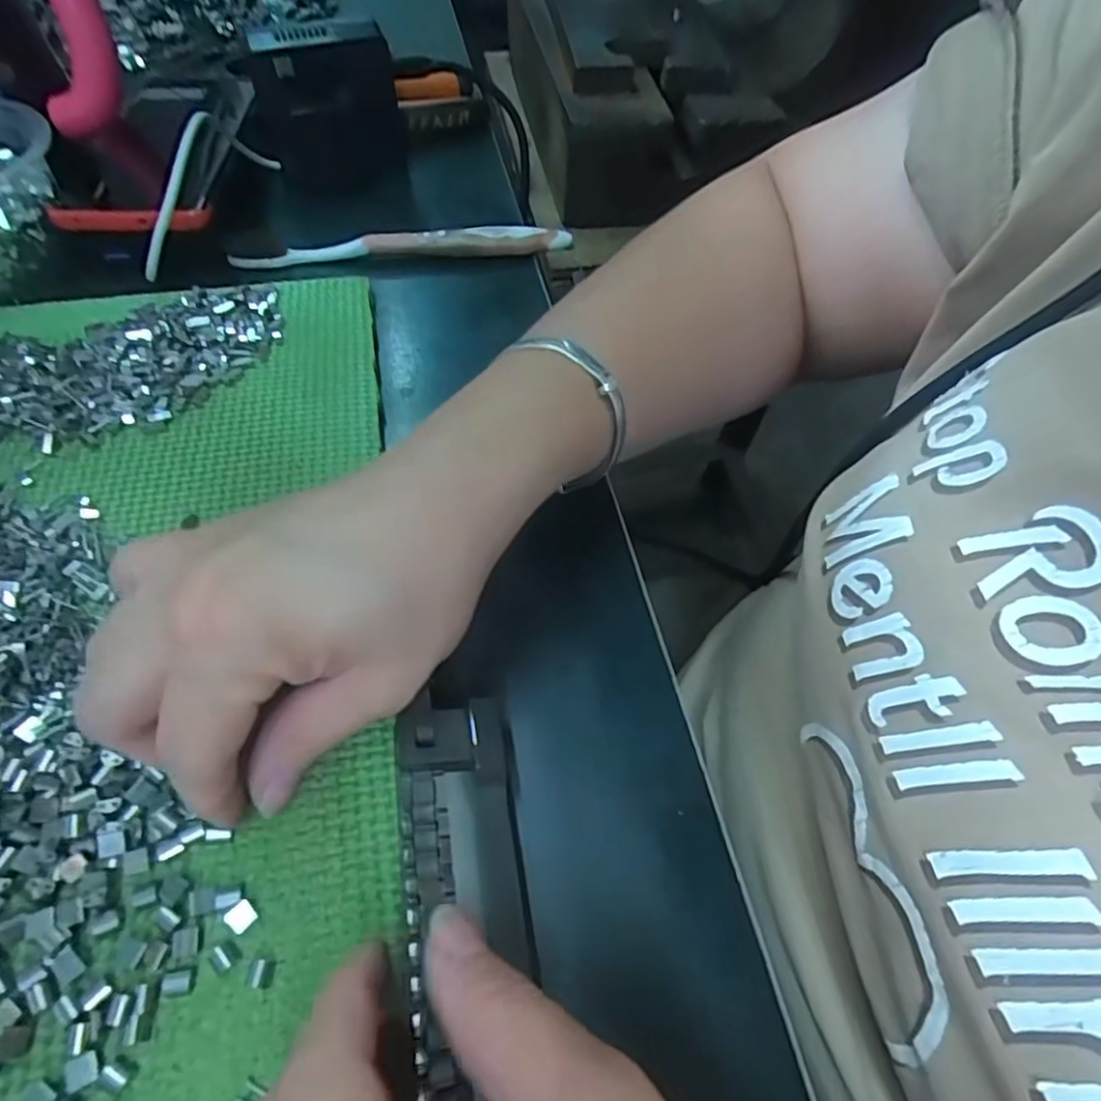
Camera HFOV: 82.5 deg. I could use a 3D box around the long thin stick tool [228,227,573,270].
[{"bbox_3d":[-0.081,-0.168,0.347,0.182,0.017,0.007,-3,57,-5],"label":"long thin stick tool"}]

